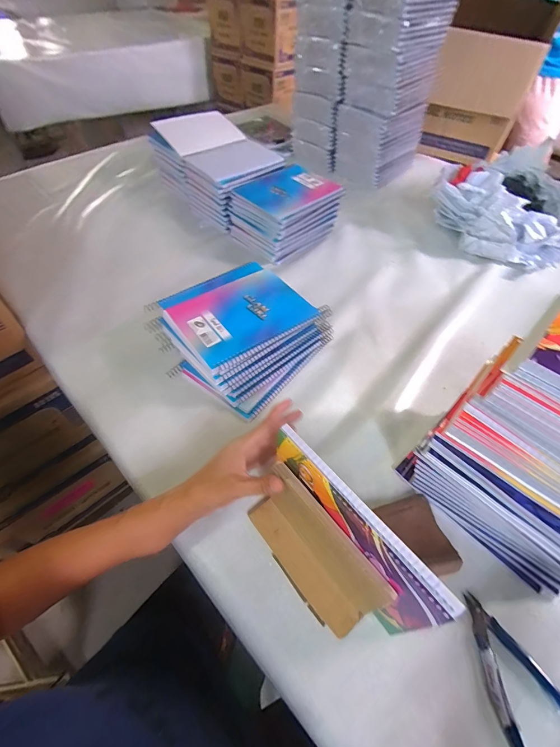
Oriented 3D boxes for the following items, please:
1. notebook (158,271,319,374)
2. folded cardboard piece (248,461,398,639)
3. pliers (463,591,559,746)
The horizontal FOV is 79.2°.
[{"bbox_3d":[-0.057,-0.092,0.525,0.196,0.020,0.143,-32,58,-23],"label":"notebook"},{"bbox_3d":[0.031,0.183,0.353,0.052,0.107,0.161,-36,60,-26],"label":"folded cardboard piece"},{"bbox_3d":[0.225,0.290,0.338,0.071,0.008,0.116,-16,53,-13],"label":"pliers"}]

